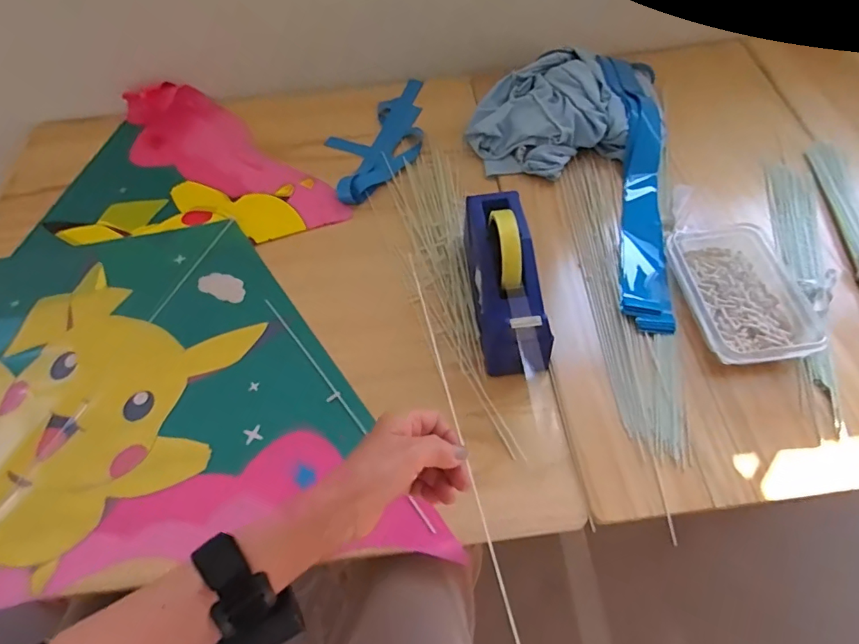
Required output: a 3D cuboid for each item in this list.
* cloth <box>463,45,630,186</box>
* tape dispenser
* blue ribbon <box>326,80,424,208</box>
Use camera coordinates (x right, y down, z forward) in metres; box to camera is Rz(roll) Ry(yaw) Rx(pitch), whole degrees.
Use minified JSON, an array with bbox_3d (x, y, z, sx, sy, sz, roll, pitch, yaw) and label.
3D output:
[{"bbox_3d":[0.172,-0.325,0.771,0.220,0.061,0.223,-10,58,-2],"label":"cloth"},{"bbox_3d":[0.086,-0.044,0.568,0.072,0.113,0.218,-8,58,-1],"label":"tape dispenser"},{"bbox_3d":[-0.073,-0.299,0.795,0.147,0.027,0.276,39,68,24],"label":"blue ribbon"}]

